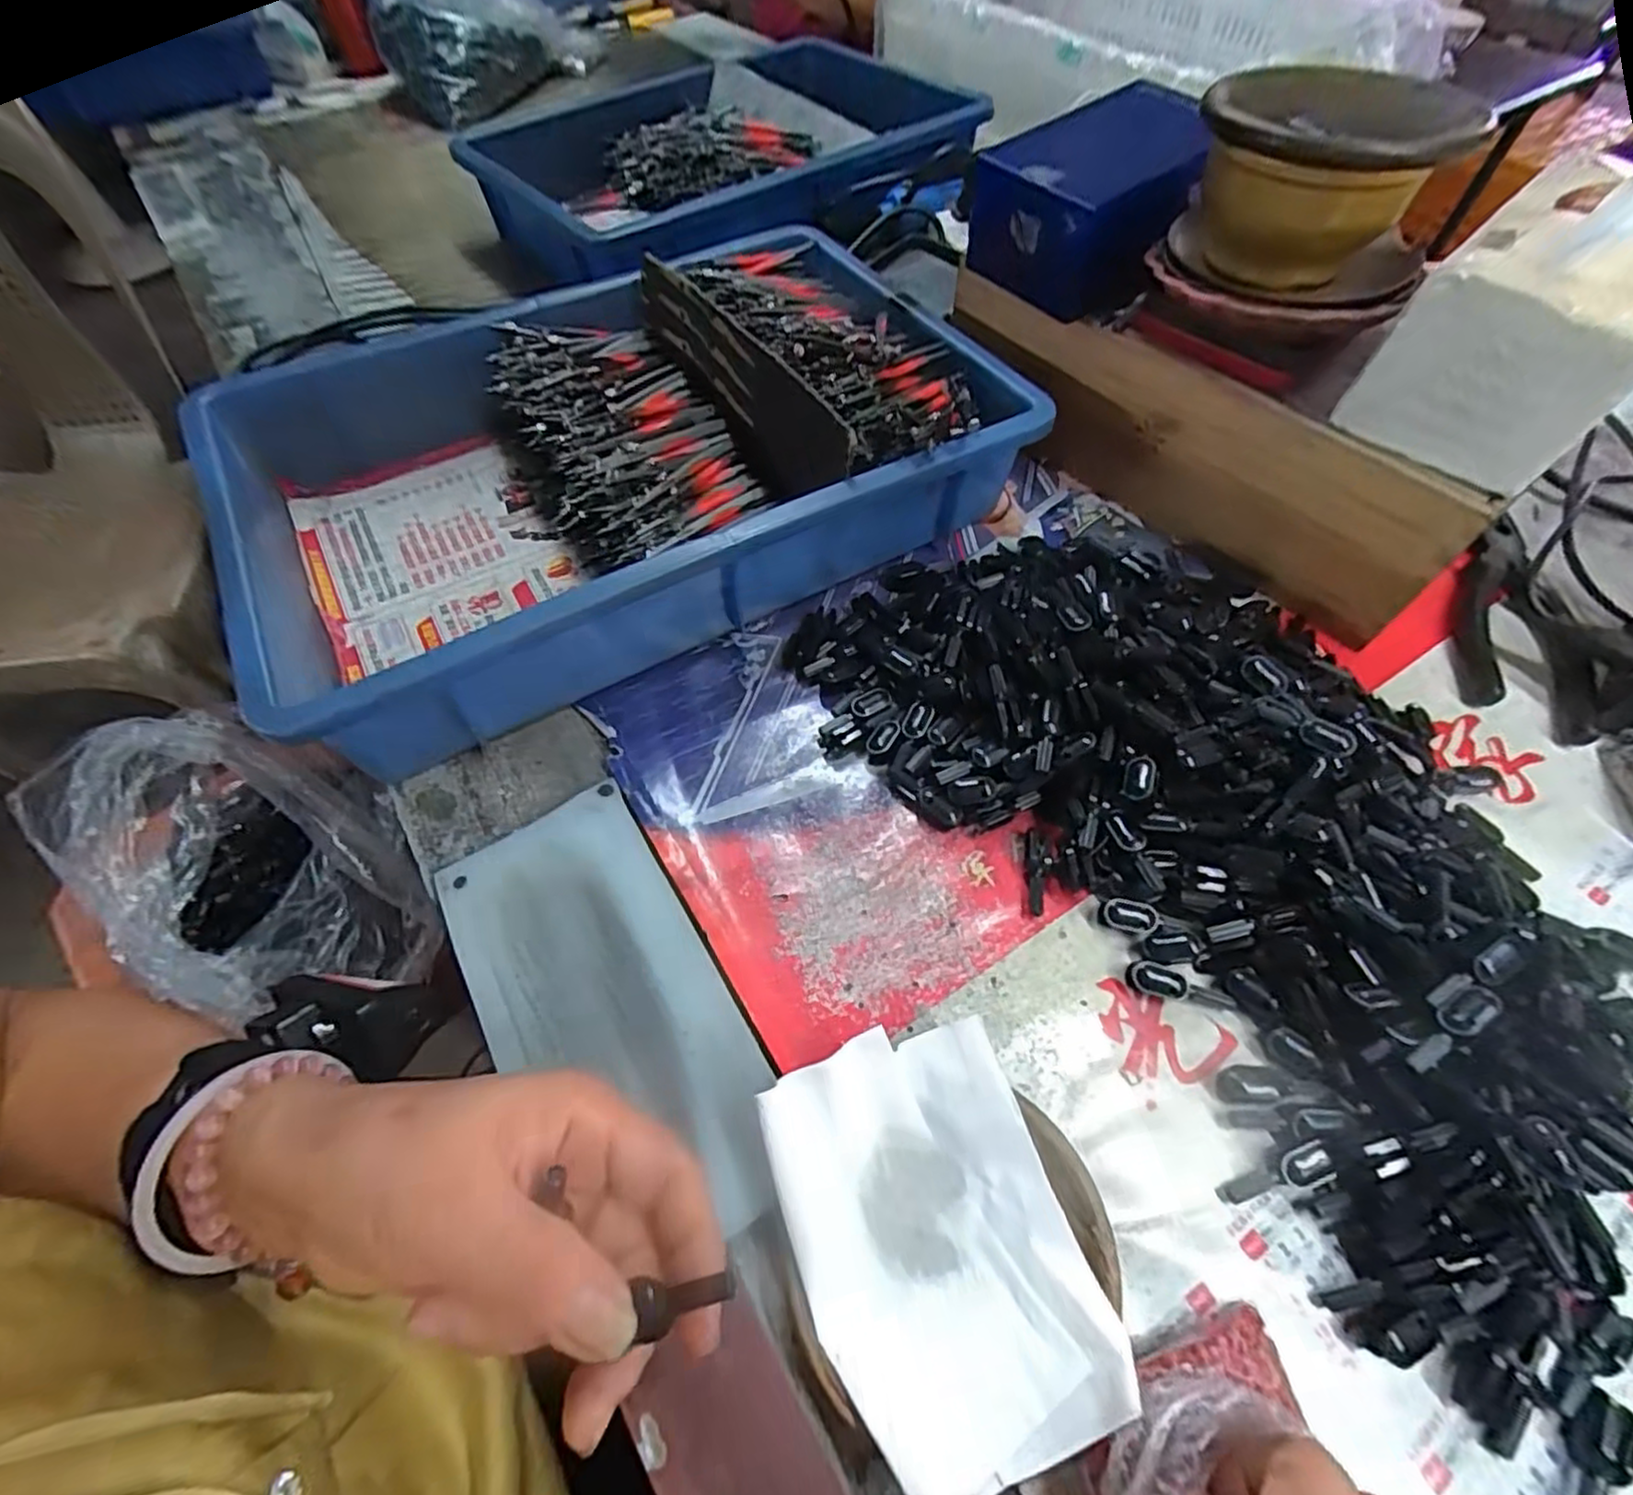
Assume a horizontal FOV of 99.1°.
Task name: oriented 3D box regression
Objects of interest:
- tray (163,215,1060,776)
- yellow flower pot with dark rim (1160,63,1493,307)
[{"bbox_3d":[-0.118,-0.187,0.431,0.415,0.083,0.295,-28,62,-15],"label":"tray"},{"bbox_3d":[0.239,-0.269,0.341,0.114,0.073,0.100,15,60,10],"label":"yellow flower pot with dark rim"}]

